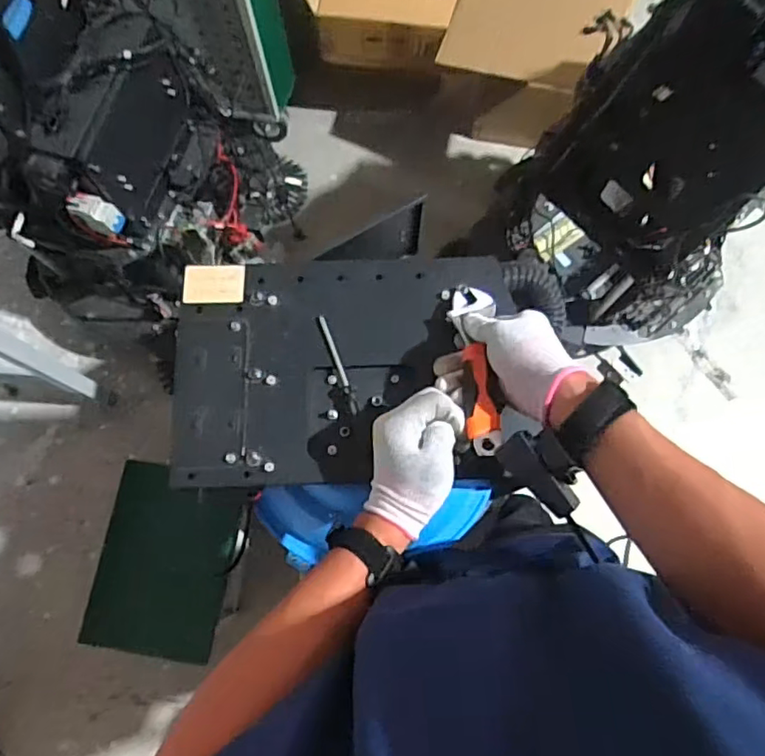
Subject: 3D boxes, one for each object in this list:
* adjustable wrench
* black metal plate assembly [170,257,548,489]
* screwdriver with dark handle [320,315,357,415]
[{"bbox_3d":[0.087,-0.017,0.525,0.041,0.021,0.184,0,52,1],"label":"adjustable wrench"},{"bbox_3d":[-0.037,-0.012,0.576,0.319,0.019,0.219,-3,75,0],"label":"black metal plate assembly"},{"bbox_3d":[-0.043,-0.014,0.581,0.007,0.008,0.104,-20,75,-4],"label":"screwdriver with dark handle"}]

